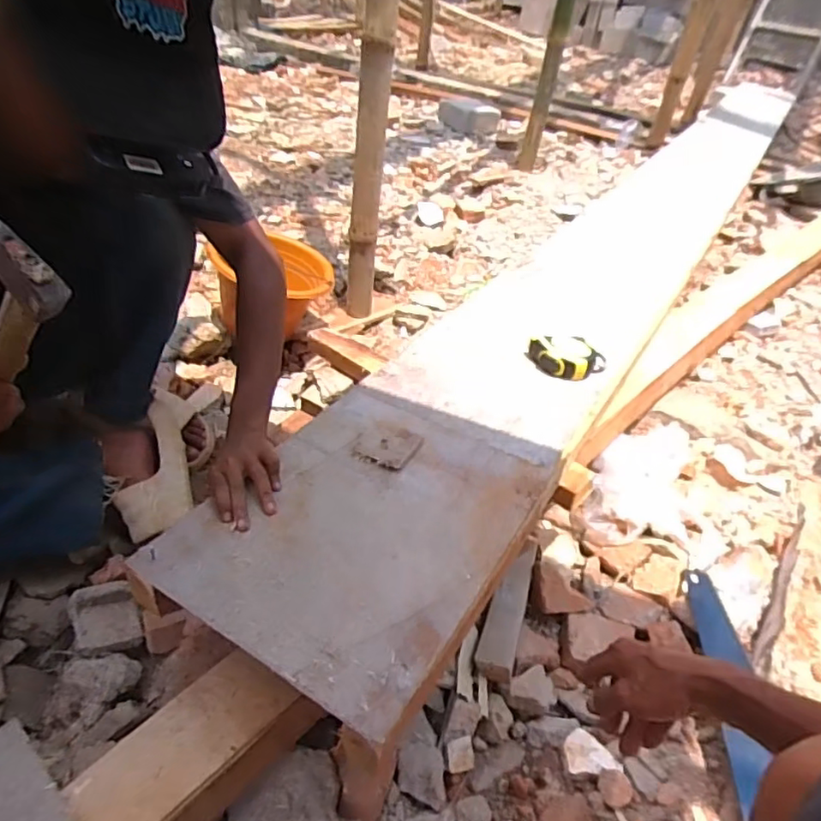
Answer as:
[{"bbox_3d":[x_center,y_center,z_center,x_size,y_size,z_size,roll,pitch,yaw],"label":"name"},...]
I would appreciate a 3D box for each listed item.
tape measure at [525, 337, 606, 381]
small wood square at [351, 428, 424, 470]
[{"bbox_3d":[0.259,-0.092,0.992,0.129,0.046,0.077,18,41,11],"label":"tape measure"},{"bbox_3d":[-0.030,0.044,0.809,0.074,0.007,0.076,23,43,17],"label":"small wood square"}]

